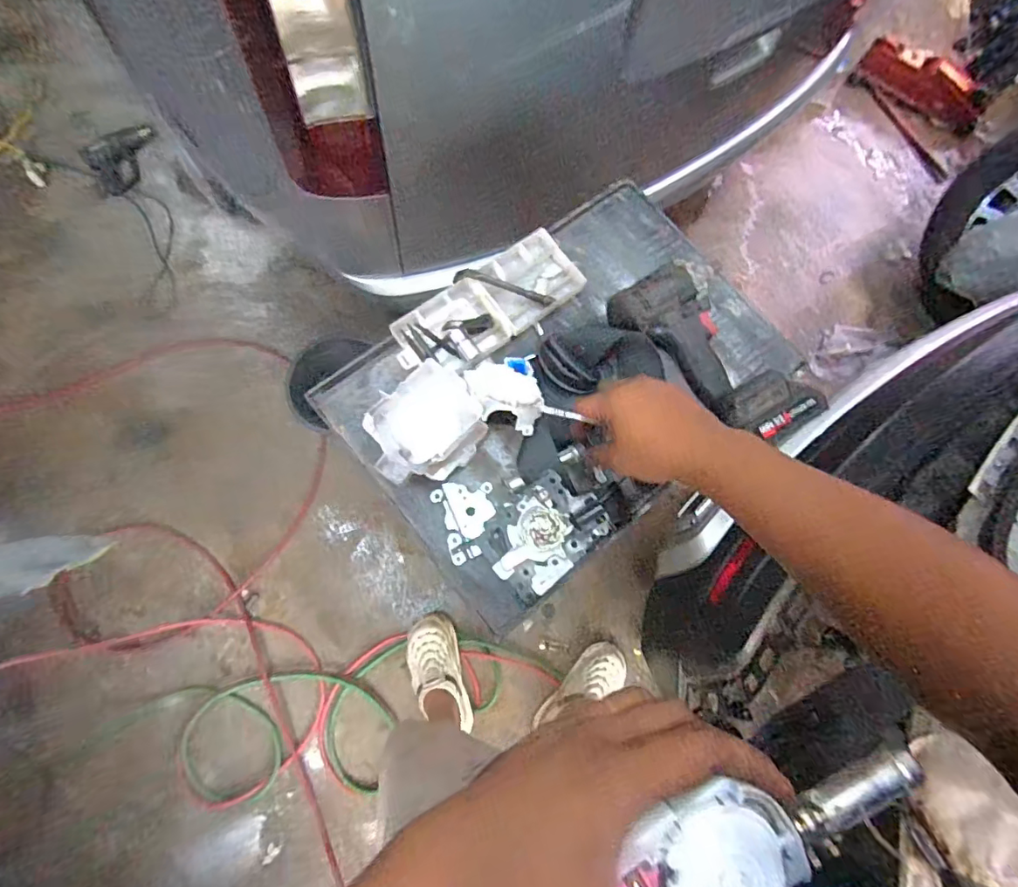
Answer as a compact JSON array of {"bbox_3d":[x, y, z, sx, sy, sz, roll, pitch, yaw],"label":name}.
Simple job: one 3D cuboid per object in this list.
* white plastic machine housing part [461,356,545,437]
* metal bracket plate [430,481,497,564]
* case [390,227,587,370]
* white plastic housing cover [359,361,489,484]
[{"bbox_3d":[-0.005,-0.053,0.528,0.072,0.025,0.098,-2,44,-14],"label":"white plastic machine housing part"},{"bbox_3d":[-0.041,0.076,0.527,0.061,0.015,0.078,-20,77,-10],"label":"metal bracket plate"},{"bbox_3d":[-0.024,-0.157,0.587,0.226,0.030,0.093,-38,81,-13],"label":"case"},{"bbox_3d":[-0.085,-0.014,0.515,0.098,0.049,0.118,44,76,8],"label":"white plastic housing cover"}]

